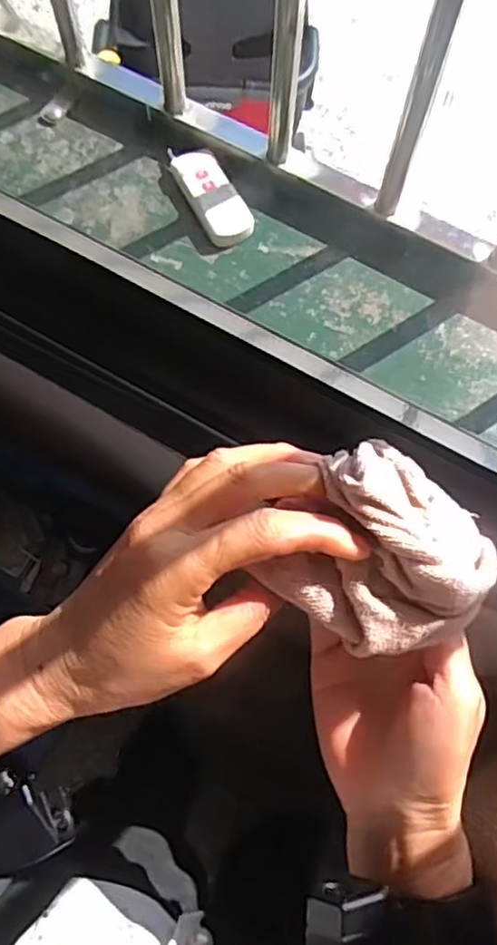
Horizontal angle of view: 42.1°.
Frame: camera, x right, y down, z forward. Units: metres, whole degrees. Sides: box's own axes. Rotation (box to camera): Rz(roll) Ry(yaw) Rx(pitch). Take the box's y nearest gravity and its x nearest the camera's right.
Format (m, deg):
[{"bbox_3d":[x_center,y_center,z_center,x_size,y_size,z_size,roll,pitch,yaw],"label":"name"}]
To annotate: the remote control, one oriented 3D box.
[{"bbox_3d":[-0.036,-0.258,0.590,0.042,0.011,0.114,-25,73,-9],"label":"remote control"}]

